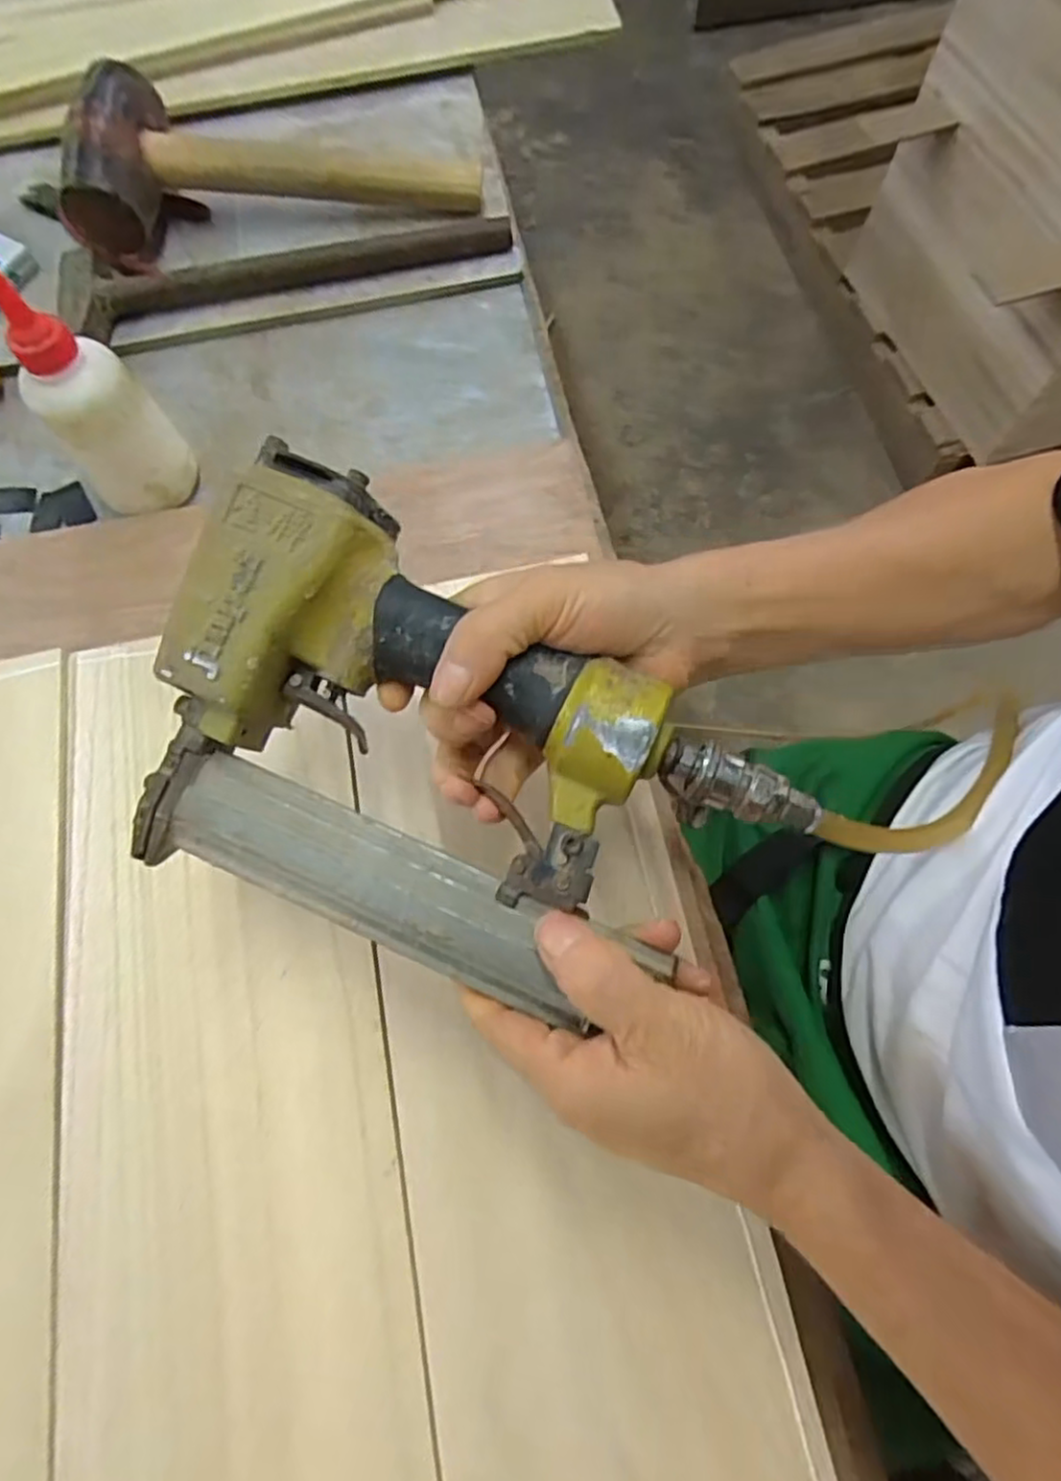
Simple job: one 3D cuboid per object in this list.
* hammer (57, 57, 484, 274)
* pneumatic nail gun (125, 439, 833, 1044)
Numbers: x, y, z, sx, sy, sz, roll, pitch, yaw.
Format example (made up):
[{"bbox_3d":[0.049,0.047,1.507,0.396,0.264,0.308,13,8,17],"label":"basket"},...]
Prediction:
[{"bbox_3d":[-0.178,-0.403,0.495,0.284,0.056,0.104,0,69,0],"label":"hammer"},{"bbox_3d":[-0.034,0.014,0.287,0.238,0.060,0.151,32,92,2],"label":"pneumatic nail gun"}]

